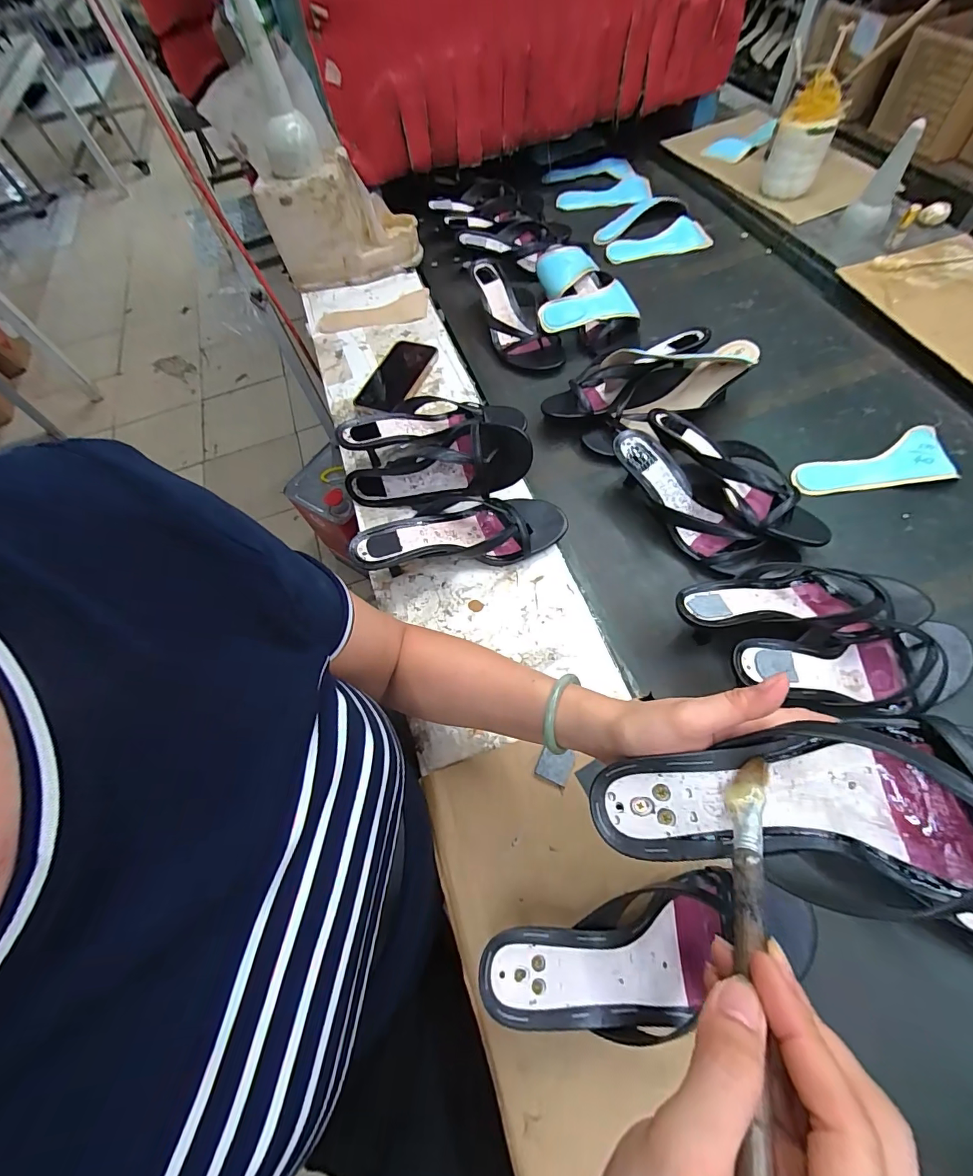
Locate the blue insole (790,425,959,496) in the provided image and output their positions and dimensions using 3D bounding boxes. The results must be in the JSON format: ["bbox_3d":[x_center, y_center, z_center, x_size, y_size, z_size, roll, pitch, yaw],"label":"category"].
[{"bbox_3d":[0.493,-0.165,0.579,0.179,0.012,0.085,-6,65,11],"label":"blue insole"}]

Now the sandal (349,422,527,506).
[{"bbox_3d":[-0.059,-0.150,0.563,0.243,0.090,0.053,-8,57,23],"label":"sandal"}]

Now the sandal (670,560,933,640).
[{"bbox_3d":[0.329,0.011,0.471,0.259,0.067,0.087,-4,62,2],"label":"sandal"}]

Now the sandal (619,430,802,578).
[{"bbox_3d":[0.246,-0.093,0.544,0.074,0.069,0.241,-37,66,-15],"label":"sandal"}]

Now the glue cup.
[{"bbox_3d":[0.591,-0.837,0.832,0.098,0.146,0.106,19,67,16],"label":"glue cup"}]

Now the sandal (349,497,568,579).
[{"bbox_3d":[-0.031,-0.071,0.541,0.249,0.063,0.102,-10,62,-1],"label":"sandal"}]

